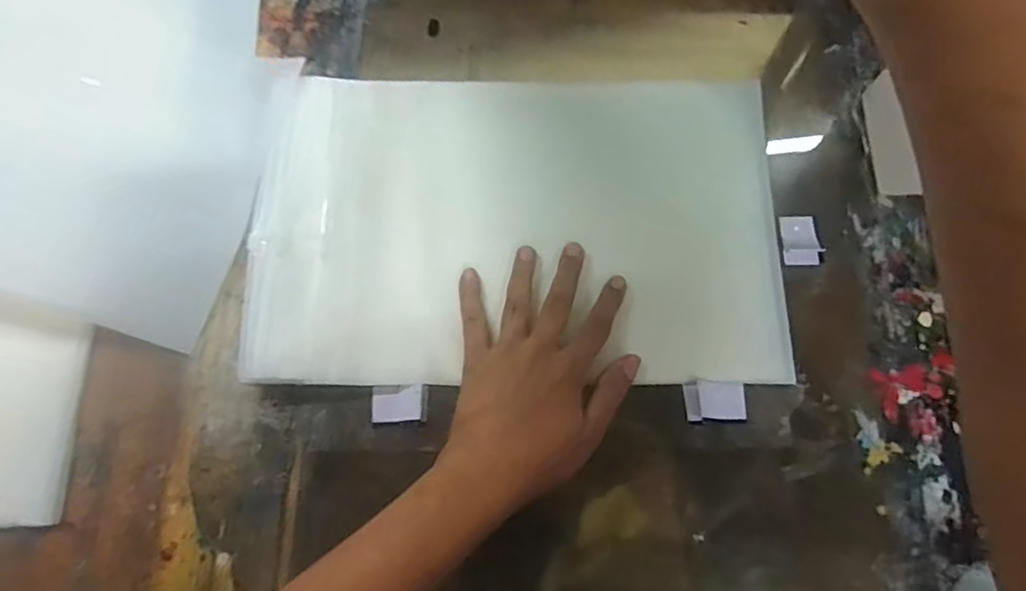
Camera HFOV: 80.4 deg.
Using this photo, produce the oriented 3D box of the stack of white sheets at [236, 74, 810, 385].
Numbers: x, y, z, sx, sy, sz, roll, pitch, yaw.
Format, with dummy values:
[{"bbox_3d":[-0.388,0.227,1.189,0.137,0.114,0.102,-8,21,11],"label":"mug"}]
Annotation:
[{"bbox_3d":[0.008,-0.054,0.462,0.385,0.022,0.239,0,76,-3],"label":"stack of white sheets"}]

